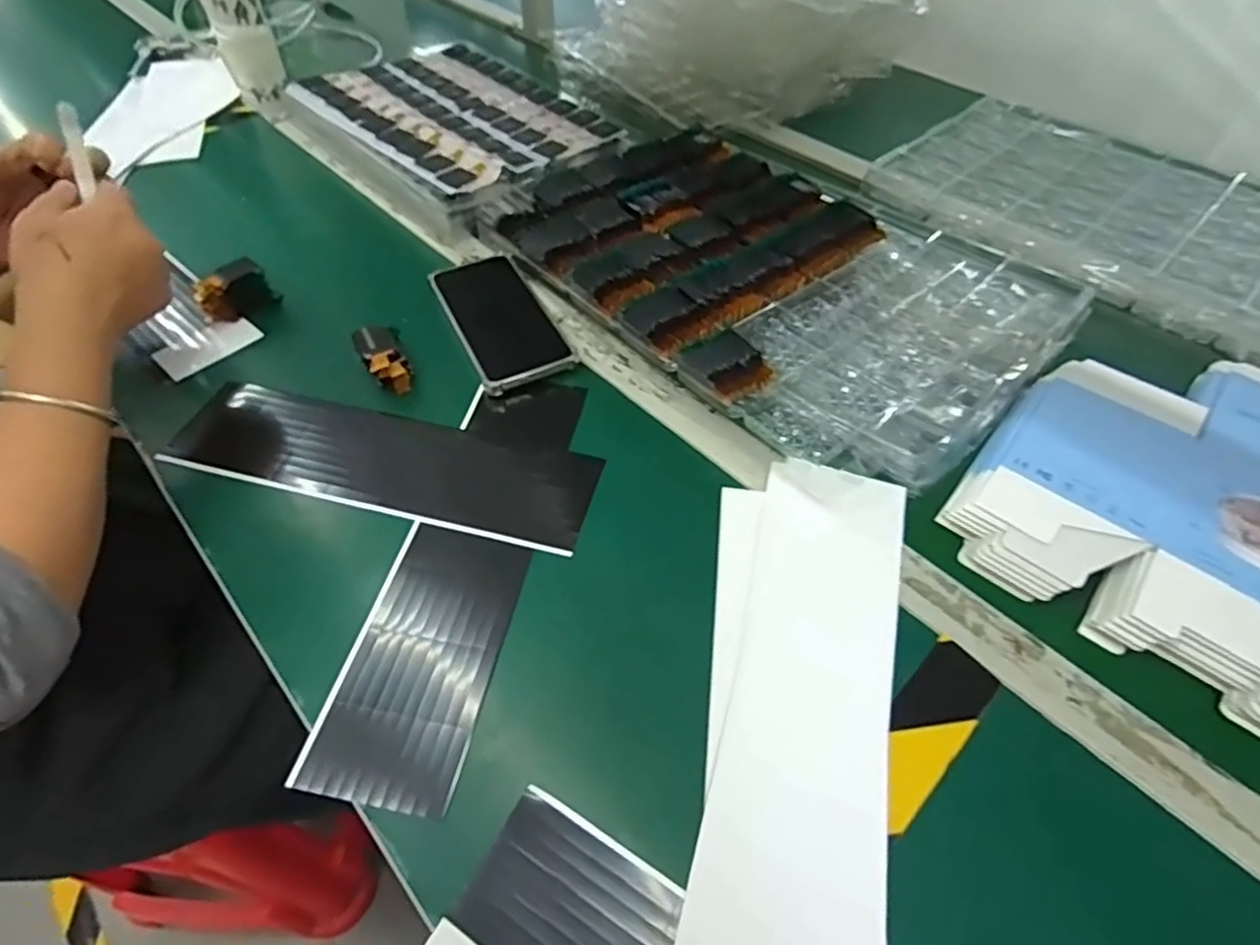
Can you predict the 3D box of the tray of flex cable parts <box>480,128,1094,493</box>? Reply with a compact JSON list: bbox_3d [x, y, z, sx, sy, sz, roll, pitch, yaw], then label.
[{"bbox_3d":[0.132,-0.201,0.584,0.356,0.029,0.463,-35,60,-26],"label":"tray of flex cable parts"}]

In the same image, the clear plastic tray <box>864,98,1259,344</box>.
[{"bbox_3d":[0.511,-0.280,0.659,0.314,0.022,0.432,-35,60,-26],"label":"clear plastic tray"}]

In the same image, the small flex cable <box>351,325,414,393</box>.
[{"bbox_3d":[-0.192,-0.089,0.503,0.032,0.030,0.049,-22,55,-18],"label":"small flex cable"}]

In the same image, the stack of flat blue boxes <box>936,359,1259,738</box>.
[{"bbox_3d":[0.382,0.002,0.453,0.213,0.024,0.301,35,58,24],"label":"stack of flat blue boxes"}]

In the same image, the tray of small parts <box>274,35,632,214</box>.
[{"bbox_3d":[-0.202,-0.415,0.755,0.260,0.038,0.379,-33,59,-25],"label":"tray of small parts"}]

